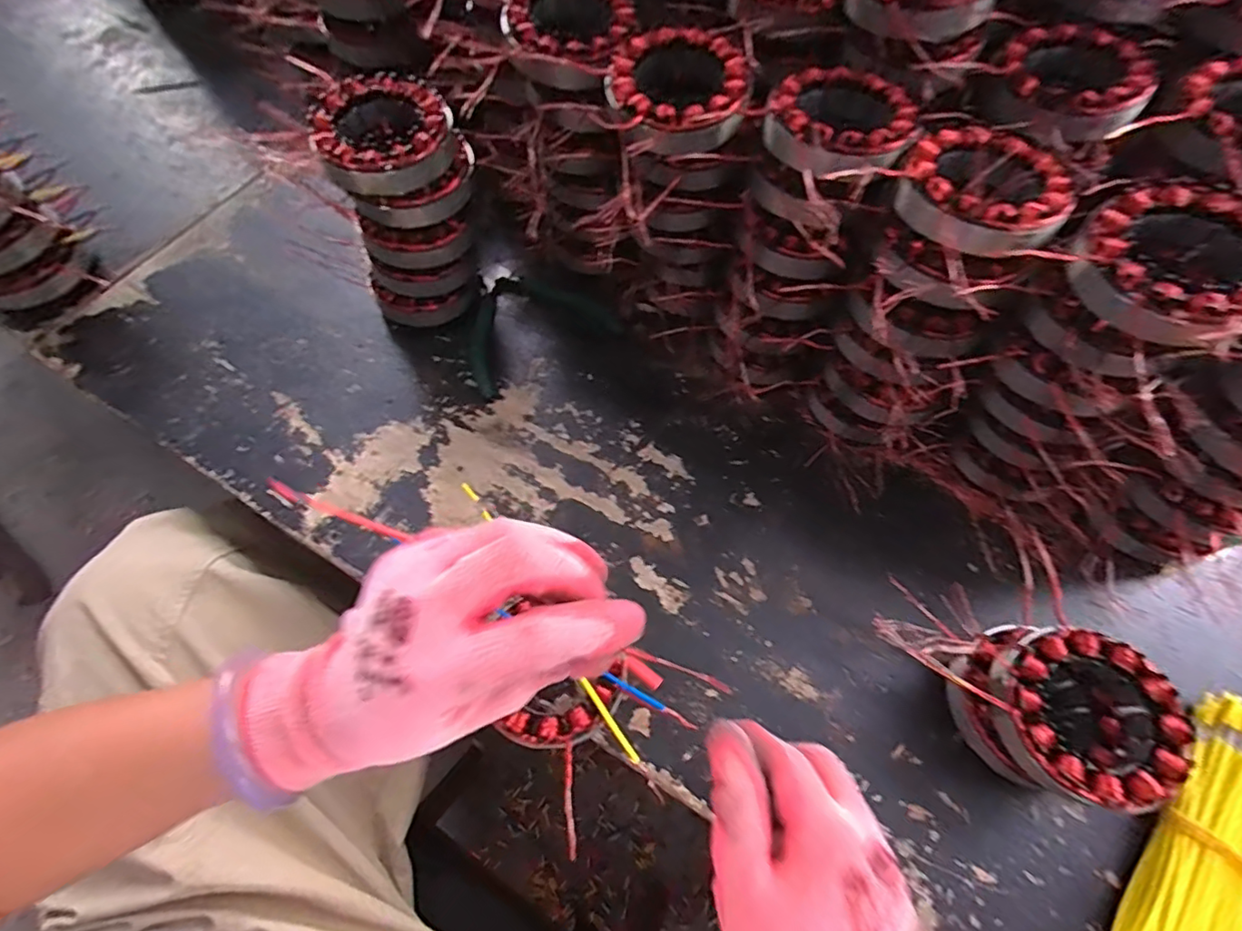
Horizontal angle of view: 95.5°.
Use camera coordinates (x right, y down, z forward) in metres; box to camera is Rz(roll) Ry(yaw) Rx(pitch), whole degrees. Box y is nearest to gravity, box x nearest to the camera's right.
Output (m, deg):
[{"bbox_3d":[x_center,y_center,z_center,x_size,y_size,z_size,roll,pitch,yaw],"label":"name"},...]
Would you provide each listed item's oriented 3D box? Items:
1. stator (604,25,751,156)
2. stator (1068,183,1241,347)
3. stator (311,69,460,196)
[{"bbox_3d":[0.038,-0.231,0.355,0.087,0.030,0.097,-23,67,-10],"label":"stator"},{"bbox_3d":[0.278,-0.100,0.282,0.086,0.032,0.087,-29,68,-12],"label":"stator"},{"bbox_3d":[-0.157,-0.219,0.377,0.085,0.036,0.088,0,65,1],"label":"stator"}]

